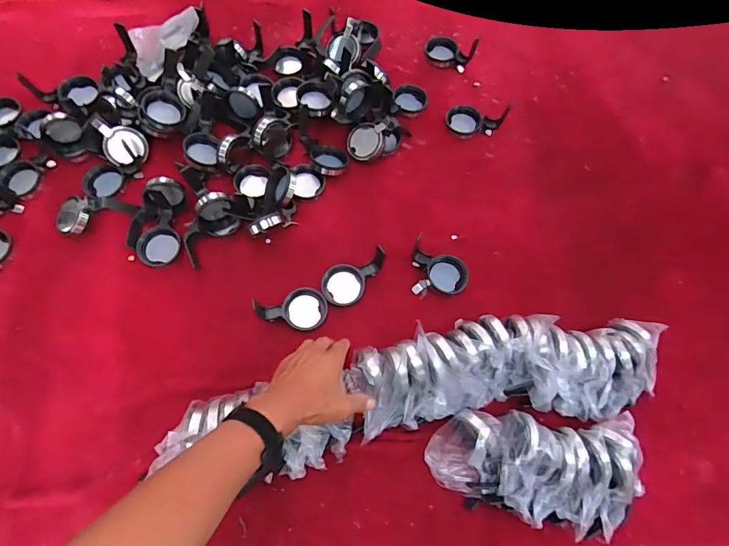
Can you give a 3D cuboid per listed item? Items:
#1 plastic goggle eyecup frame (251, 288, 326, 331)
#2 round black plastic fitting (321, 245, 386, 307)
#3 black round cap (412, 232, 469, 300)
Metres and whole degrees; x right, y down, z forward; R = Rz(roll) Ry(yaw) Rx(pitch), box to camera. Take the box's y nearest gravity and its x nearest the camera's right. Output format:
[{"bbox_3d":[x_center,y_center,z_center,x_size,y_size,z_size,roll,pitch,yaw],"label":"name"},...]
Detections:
[{"bbox_3d":[-0.115,0.051,0.684,0.105,0.035,0.065,15,70,4],"label":"plastic goggle eyecup frame"},{"bbox_3d":[-0.023,-0.001,0.690,0.065,0.079,0.101,38,73,12],"label":"round black plastic fitting"},{"bbox_3d":[0.125,-0.004,0.693,0.096,0.073,0.067,12,70,3],"label":"black round cap"}]

